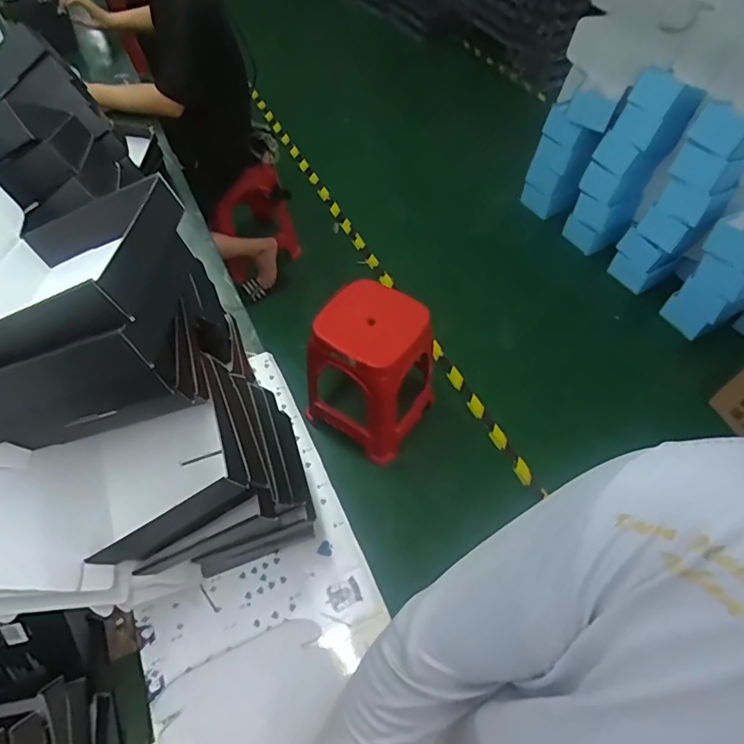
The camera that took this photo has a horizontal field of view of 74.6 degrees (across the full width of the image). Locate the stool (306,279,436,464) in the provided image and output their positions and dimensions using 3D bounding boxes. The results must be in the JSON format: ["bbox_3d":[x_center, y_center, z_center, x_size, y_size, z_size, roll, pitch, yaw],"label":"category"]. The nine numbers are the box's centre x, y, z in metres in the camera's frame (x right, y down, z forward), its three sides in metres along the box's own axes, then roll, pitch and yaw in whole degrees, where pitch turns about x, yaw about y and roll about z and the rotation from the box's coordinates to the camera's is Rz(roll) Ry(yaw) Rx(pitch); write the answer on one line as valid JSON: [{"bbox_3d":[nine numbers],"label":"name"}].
[{"bbox_3d":[0.017,-0.011,1.503,0.323,0.491,0.354,33,61,21],"label":"stool"}]

